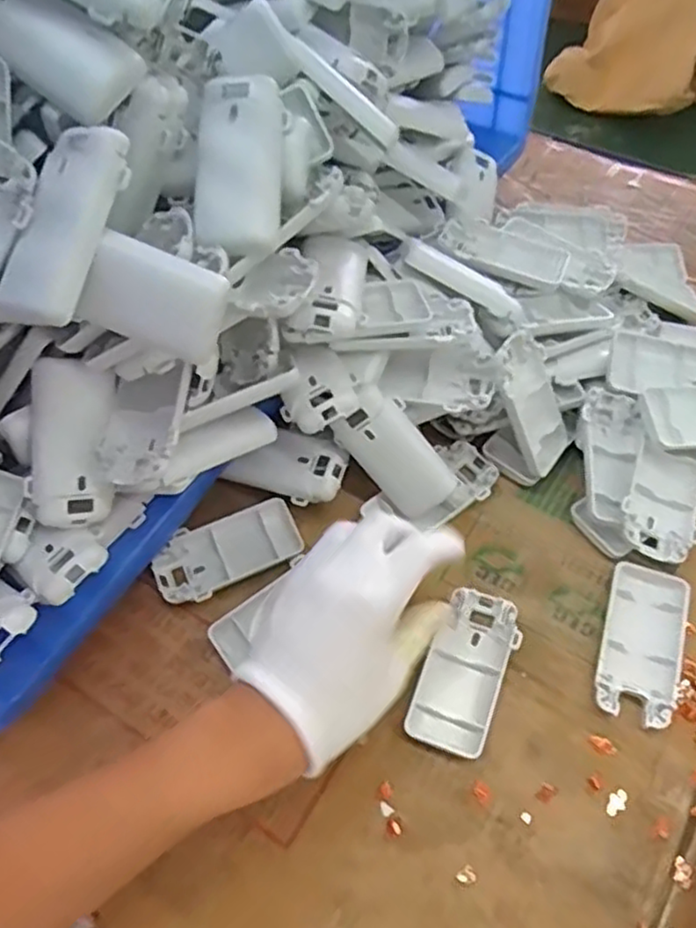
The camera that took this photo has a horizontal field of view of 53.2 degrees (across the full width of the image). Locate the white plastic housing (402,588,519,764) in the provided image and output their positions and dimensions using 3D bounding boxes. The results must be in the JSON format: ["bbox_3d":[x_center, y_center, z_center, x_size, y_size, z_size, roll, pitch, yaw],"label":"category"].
[{"bbox_3d":[0.071,0.125,0.422,0.047,0.019,0.096,21,60,14],"label":"white plastic housing"}]

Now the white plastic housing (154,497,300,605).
[{"bbox_3d":[-0.081,0.061,0.472,0.097,0.017,0.047,-23,60,-13],"label":"white plastic housing"}]

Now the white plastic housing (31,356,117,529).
[{"bbox_3d":[-0.157,-0.012,0.400,0.039,0.028,0.093,3,96,6],"label":"white plastic housing"}]

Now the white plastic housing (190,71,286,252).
[{"bbox_3d":[-0.055,-0.154,0.358,0.043,0.019,0.090,4,91,7],"label":"white plastic housing"}]

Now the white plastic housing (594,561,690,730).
[{"bbox_3d":[0.181,0.110,0.427,0.046,0.016,0.094,17,59,11],"label":"white plastic housing"}]

